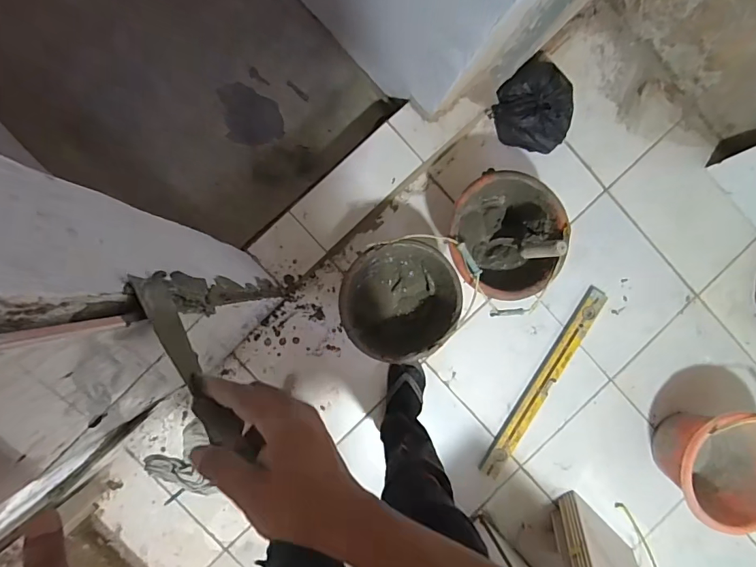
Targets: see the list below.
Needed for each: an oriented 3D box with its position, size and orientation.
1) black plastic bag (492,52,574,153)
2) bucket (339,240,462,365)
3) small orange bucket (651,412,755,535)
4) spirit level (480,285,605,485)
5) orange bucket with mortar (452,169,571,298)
[{"bbox_3d":[0.412,-0.452,1.144,0.213,0.136,0.182,25,87,-5],"label":"black plastic bag"},{"bbox_3d":[0.053,0.044,1.081,0.269,0.192,0.260,0,89,-6],"label":"bucket"},{"bbox_3d":[0.879,0.471,1.150,0.283,0.201,0.285,0,89,-6],"label":"small orange bucket"},{"bbox_3d":[0.456,0.267,1.216,0.057,0.024,0.583,33,86,-5],"label":"spirit level"},{"bbox_3d":[0.292,-0.111,1.099,0.262,0.217,0.287,11,88,-6],"label":"orange bucket with mortar"}]

